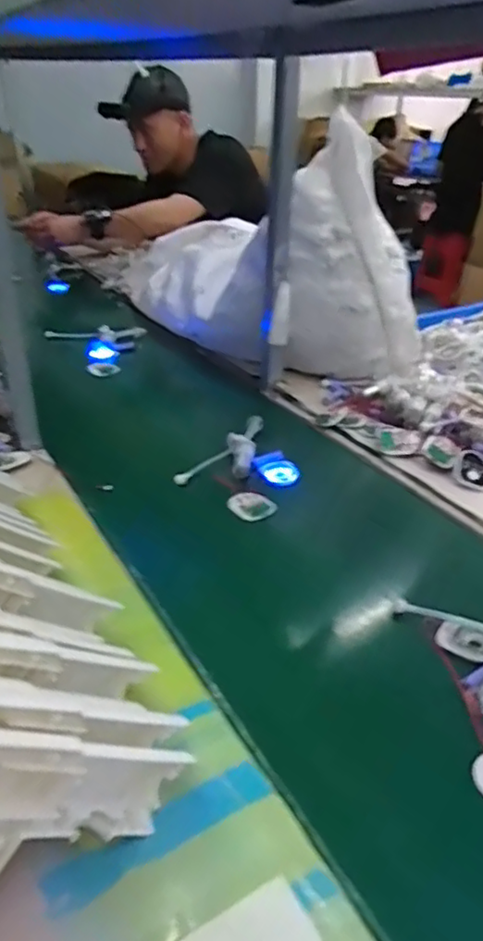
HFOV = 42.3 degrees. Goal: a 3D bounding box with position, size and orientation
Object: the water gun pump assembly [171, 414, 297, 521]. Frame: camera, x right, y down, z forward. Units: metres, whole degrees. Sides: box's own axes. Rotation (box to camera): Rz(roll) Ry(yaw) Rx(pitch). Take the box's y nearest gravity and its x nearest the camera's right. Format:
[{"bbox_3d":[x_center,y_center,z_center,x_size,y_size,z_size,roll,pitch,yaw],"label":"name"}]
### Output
[{"bbox_3d":[0.018,-0.006,0.895,0.142,0.032,0.200,19,34,28],"label":"water gun pump assembly"}]

